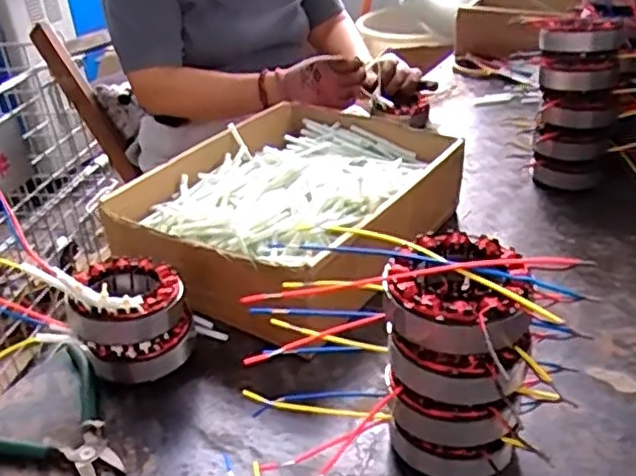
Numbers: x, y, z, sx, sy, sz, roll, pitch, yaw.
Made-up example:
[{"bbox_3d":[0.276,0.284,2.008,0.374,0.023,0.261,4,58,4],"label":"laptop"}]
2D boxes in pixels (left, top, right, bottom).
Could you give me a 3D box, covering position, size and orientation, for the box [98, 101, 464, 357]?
[{"bbox_3d":[-0.020,-0.036,0.704,0.246,0.099,0.338,16,37,31],"label":"box"}]

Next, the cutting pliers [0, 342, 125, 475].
[{"bbox_3d":[-0.199,0.139,0.503,0.138,0.026,0.105,20,39,35],"label":"cutting pliers"}]

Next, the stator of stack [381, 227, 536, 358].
[{"bbox_3d":[0.082,0.035,0.400,0.082,0.045,0.089,-3,31,4],"label":"stator of stack"}]

